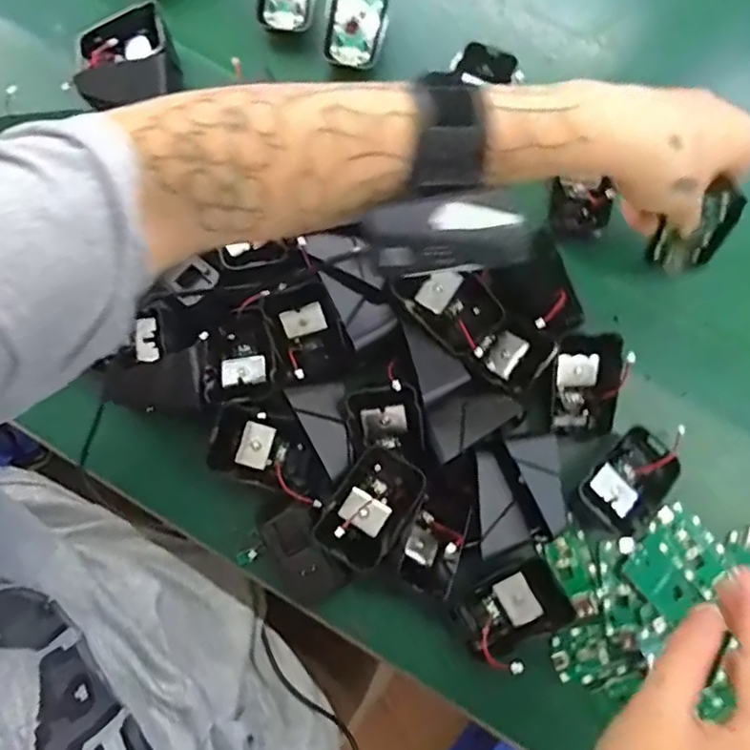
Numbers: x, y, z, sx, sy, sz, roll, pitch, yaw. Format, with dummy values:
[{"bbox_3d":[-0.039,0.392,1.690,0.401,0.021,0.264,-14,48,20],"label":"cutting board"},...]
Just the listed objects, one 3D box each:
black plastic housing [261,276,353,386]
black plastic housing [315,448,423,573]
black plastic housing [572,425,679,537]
[{"bbox_3d":[-0.046,-0.027,0.393,0.048,0.016,0.066,-24,116,-3],"label":"black plastic housing"},{"bbox_3d":[-0.002,0.081,0.365,0.044,0.023,0.071,34,79,6],"label":"black plastic housing"},{"bbox_3d":[0.159,0.067,0.377,0.067,0.032,0.042,-39,81,-9],"label":"black plastic housing"}]

